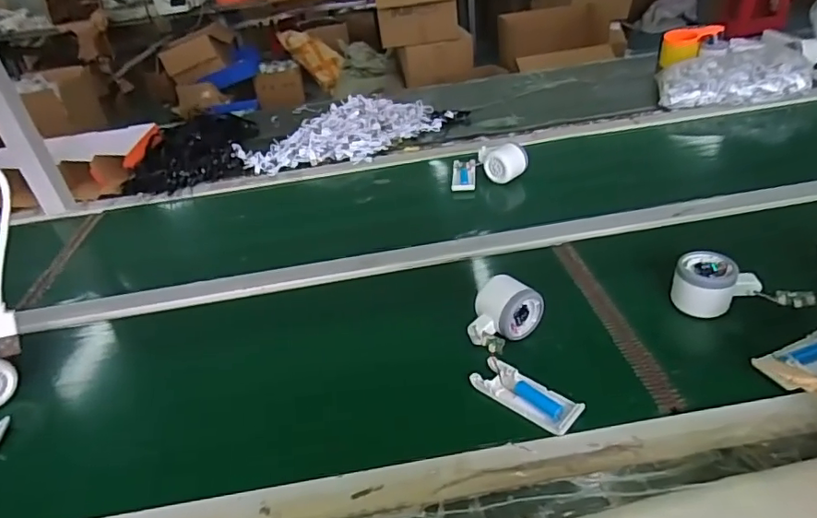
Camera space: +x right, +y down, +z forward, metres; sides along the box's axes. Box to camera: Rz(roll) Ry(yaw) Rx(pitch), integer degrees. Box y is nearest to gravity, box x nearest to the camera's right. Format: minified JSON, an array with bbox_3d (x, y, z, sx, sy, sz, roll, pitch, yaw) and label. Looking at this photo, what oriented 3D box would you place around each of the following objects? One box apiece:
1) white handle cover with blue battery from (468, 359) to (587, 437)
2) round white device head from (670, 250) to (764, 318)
[{"bbox_3d":[0.112,0.130,0.502,0.102,0.011,0.040,24,45,37],"label":"white handle cover with blue battery"},{"bbox_3d":[0.335,0.029,0.569,0.080,0.049,0.057,14,40,28],"label":"round white device head"}]

